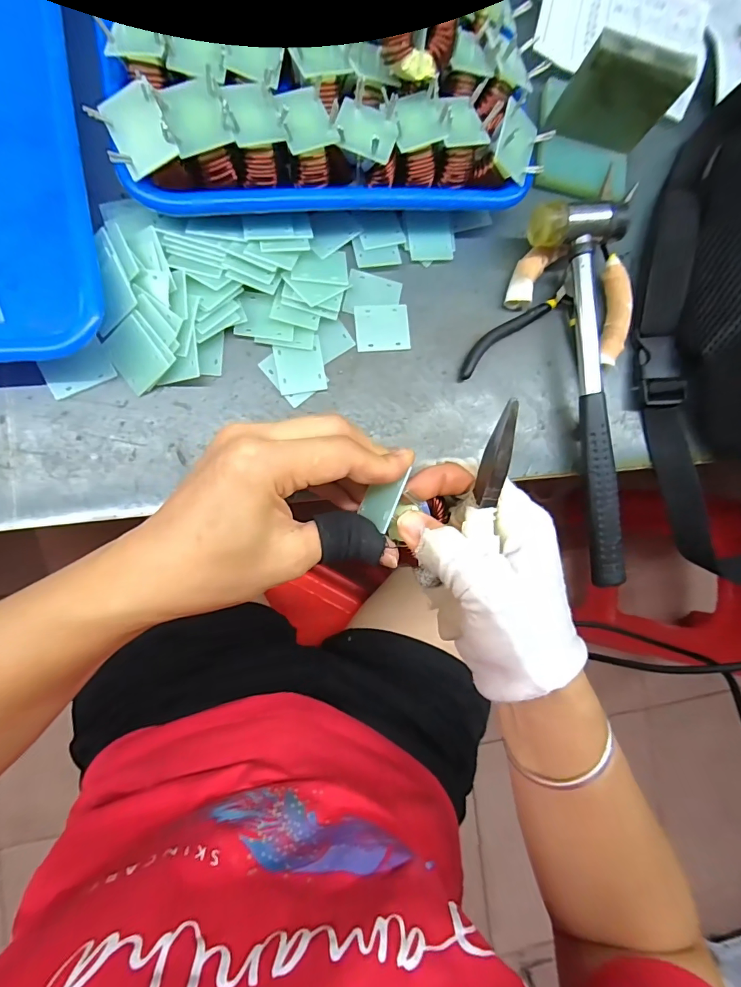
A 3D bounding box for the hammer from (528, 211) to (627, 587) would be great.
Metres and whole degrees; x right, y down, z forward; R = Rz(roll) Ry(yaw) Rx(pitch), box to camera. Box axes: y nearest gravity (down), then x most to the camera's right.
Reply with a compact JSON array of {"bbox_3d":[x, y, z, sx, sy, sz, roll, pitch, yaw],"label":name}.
[{"bbox_3d":[0.156,-0.065,0.283,0.066,0.035,0.244,-13,90,-10],"label":"hammer"}]

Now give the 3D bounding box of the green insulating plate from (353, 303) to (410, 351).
[{"bbox_3d":[0.008,-0.107,0.275,0.035,0.004,0.029,-6,89,-10],"label":"green insulating plate"}]

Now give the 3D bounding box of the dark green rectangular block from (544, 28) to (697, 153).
[{"bbox_3d":[0.160,-0.257,0.277,0.064,0.057,0.015,8,87,-9],"label":"dark green rectangular block"}]

